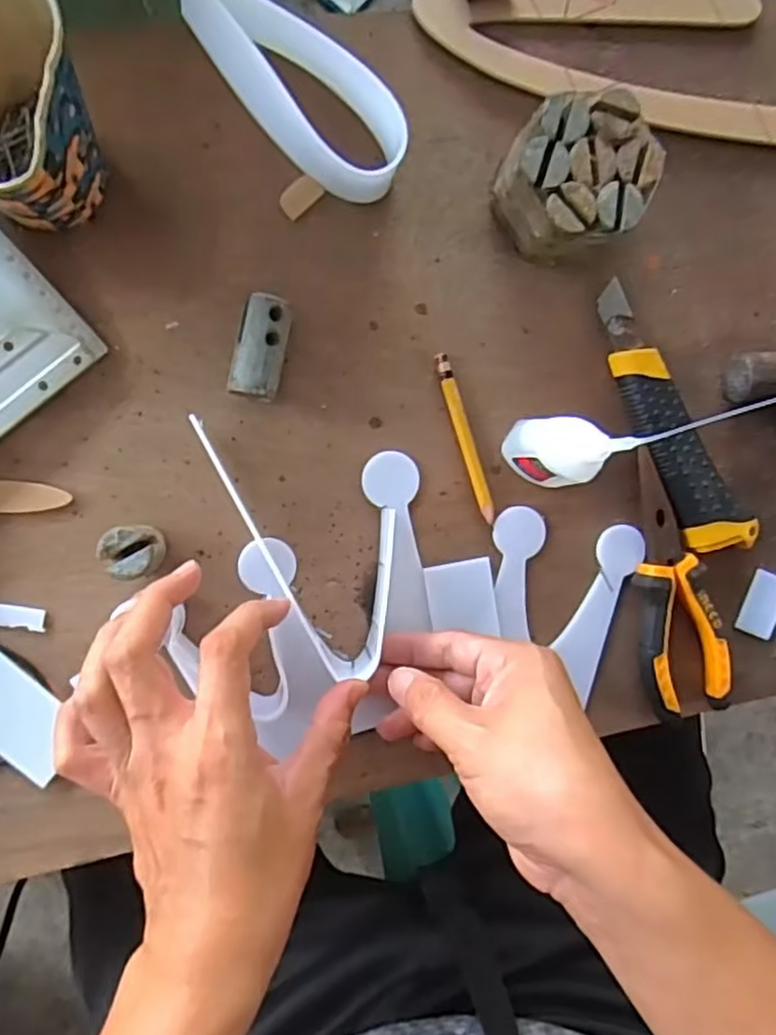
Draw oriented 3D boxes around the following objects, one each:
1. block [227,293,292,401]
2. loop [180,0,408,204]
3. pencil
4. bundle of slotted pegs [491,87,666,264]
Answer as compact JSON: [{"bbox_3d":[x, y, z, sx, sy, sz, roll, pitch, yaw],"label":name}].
[{"bbox_3d":[-0.065,-0.087,0.363,0.024,0.024,0.051,13,93,-10],"label":"block"},{"bbox_3d":[-0.051,-0.216,0.352,0.134,0.050,0.045,36,86,-10],"label":"loop"},{"bbox_3d":[0.044,-0.044,0.392,0.009,0.007,0.096,-18,97,-7],"label":"pencil"},{"bbox_3d":[0.098,-0.176,0.371,0.070,0.052,0.069,-1,95,-9],"label":"bundle of slotted pegs"}]

